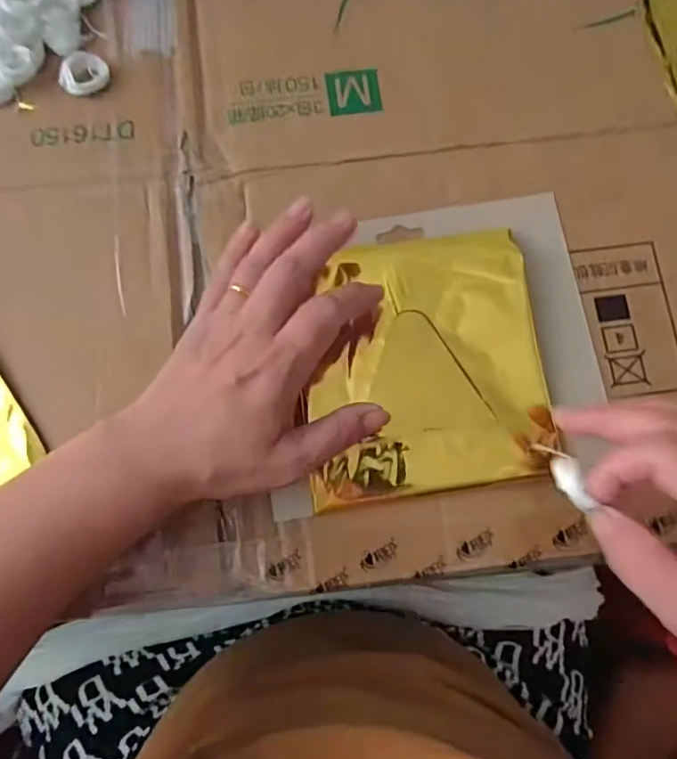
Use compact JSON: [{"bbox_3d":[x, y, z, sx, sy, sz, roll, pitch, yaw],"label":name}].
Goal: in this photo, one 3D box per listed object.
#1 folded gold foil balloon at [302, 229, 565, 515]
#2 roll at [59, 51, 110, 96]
[{"bbox_3d":[0.045,-0.010,0.311,0.129,0.020,0.141,-9,76,-2],"label":"folded gold foil balloon"},{"bbox_3d":[-0.161,-0.194,0.355,0.027,0.014,0.022,-4,76,-1],"label":"roll"}]

